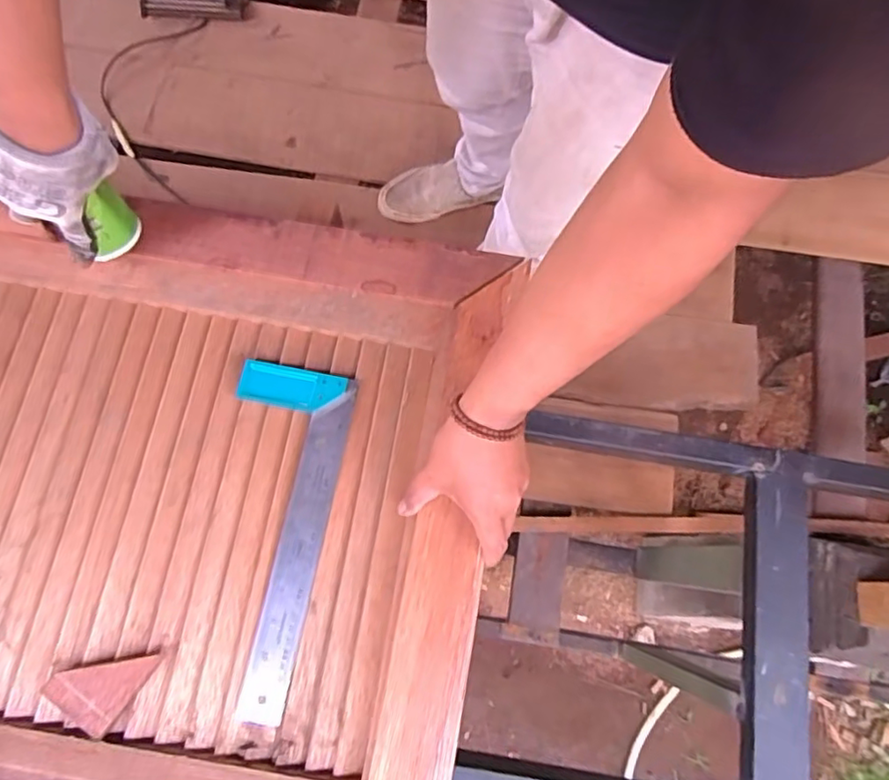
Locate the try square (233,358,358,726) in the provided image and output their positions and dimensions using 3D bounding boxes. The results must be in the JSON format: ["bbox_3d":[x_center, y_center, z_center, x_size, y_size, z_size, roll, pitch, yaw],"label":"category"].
[{"bbox_3d":[-0.161,0.125,0.535,0.105,0.011,0.305,9,74,1],"label":"try square"}]

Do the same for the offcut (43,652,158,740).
[{"bbox_3d":[-0.285,0.237,0.489,0.063,0.017,0.065,31,76,7],"label":"offcut"}]

